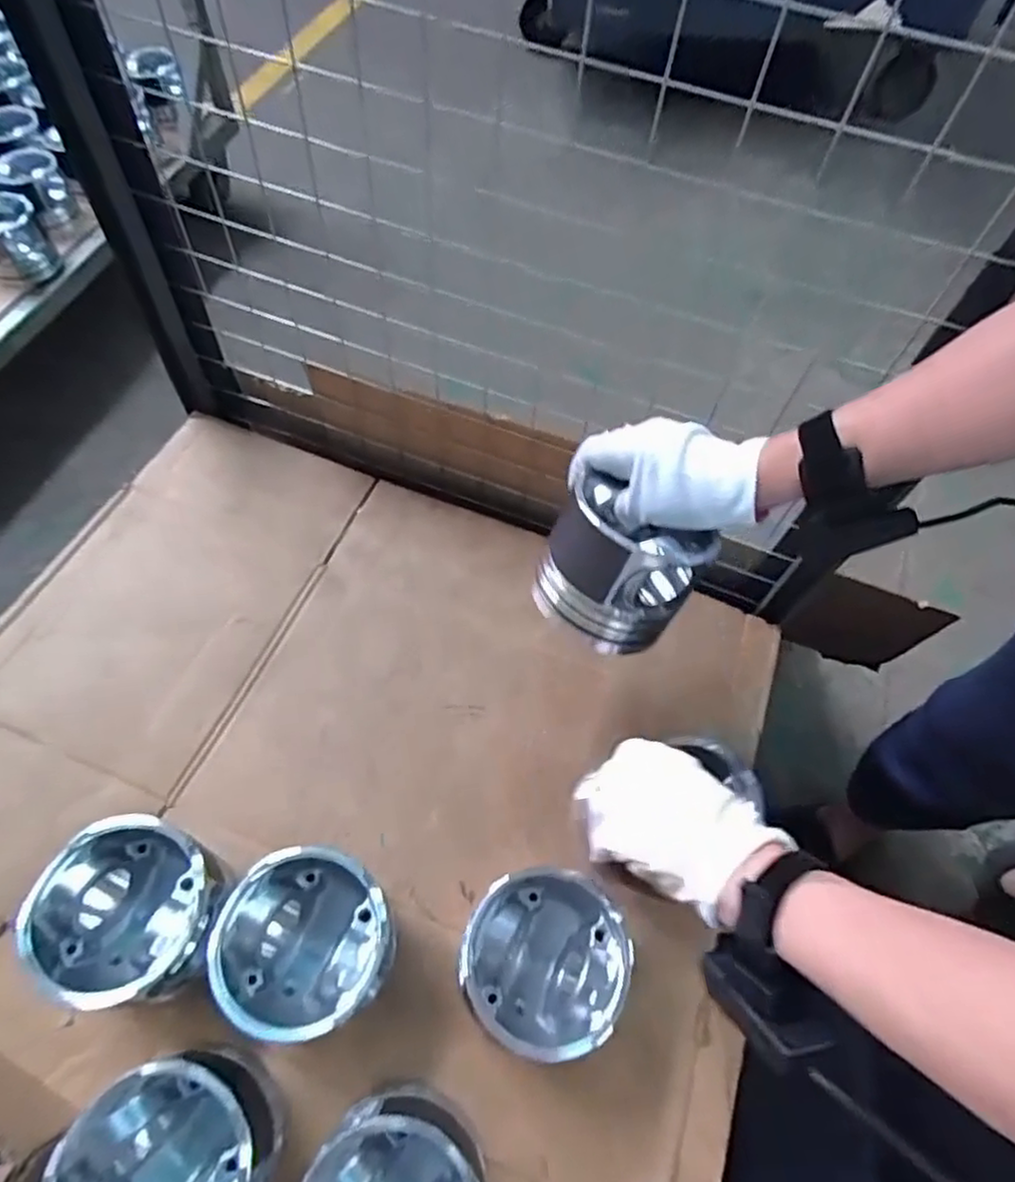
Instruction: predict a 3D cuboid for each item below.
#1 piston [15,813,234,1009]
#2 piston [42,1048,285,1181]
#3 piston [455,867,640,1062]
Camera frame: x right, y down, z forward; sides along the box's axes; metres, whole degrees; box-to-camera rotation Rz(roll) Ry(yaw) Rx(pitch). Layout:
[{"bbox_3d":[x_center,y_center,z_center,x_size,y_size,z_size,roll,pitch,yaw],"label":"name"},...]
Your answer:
[{"bbox_3d":[-0.261,0.229,0.490,0.106,0.093,0.113,13,63,4],"label":"piston"},{"bbox_3d":[-0.207,0.355,0.428,0.109,0.097,0.108,1,63,-2],"label":"piston"},{"bbox_3d":[0.025,0.268,0.500,0.112,0.098,0.110,-9,64,-8],"label":"piston"}]

